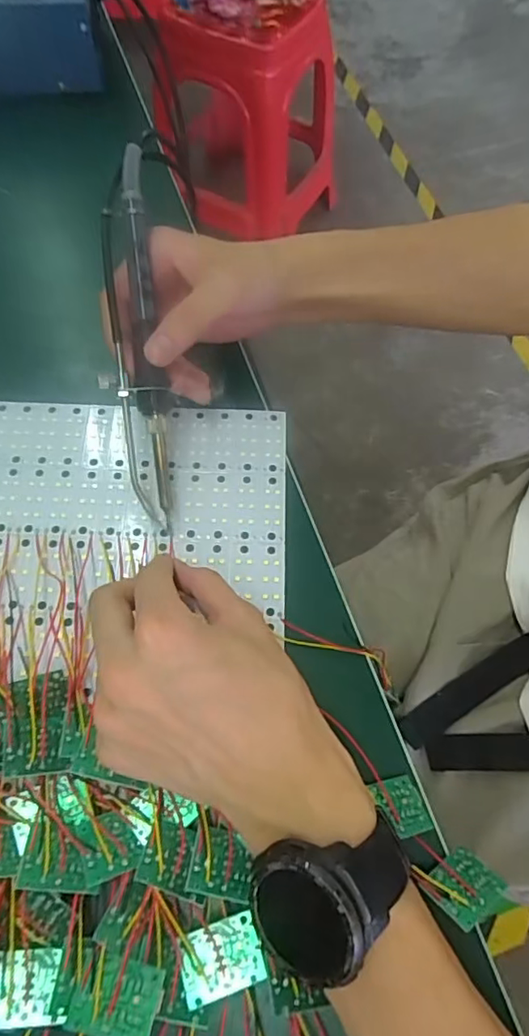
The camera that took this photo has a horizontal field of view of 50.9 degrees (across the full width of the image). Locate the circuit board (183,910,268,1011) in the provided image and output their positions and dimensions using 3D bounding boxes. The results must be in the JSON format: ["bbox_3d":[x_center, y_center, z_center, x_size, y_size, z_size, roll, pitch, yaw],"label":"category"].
[{"bbox_3d":[-0.018,0.190,0.240,0.033,0.004,0.025,-16,57,-9],"label":"circuit board"}]

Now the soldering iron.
[{"bbox_3d":[-0.073,-0.097,0.313,0.033,0.019,0.208,-5,95,-5],"label":"soldering iron"}]

